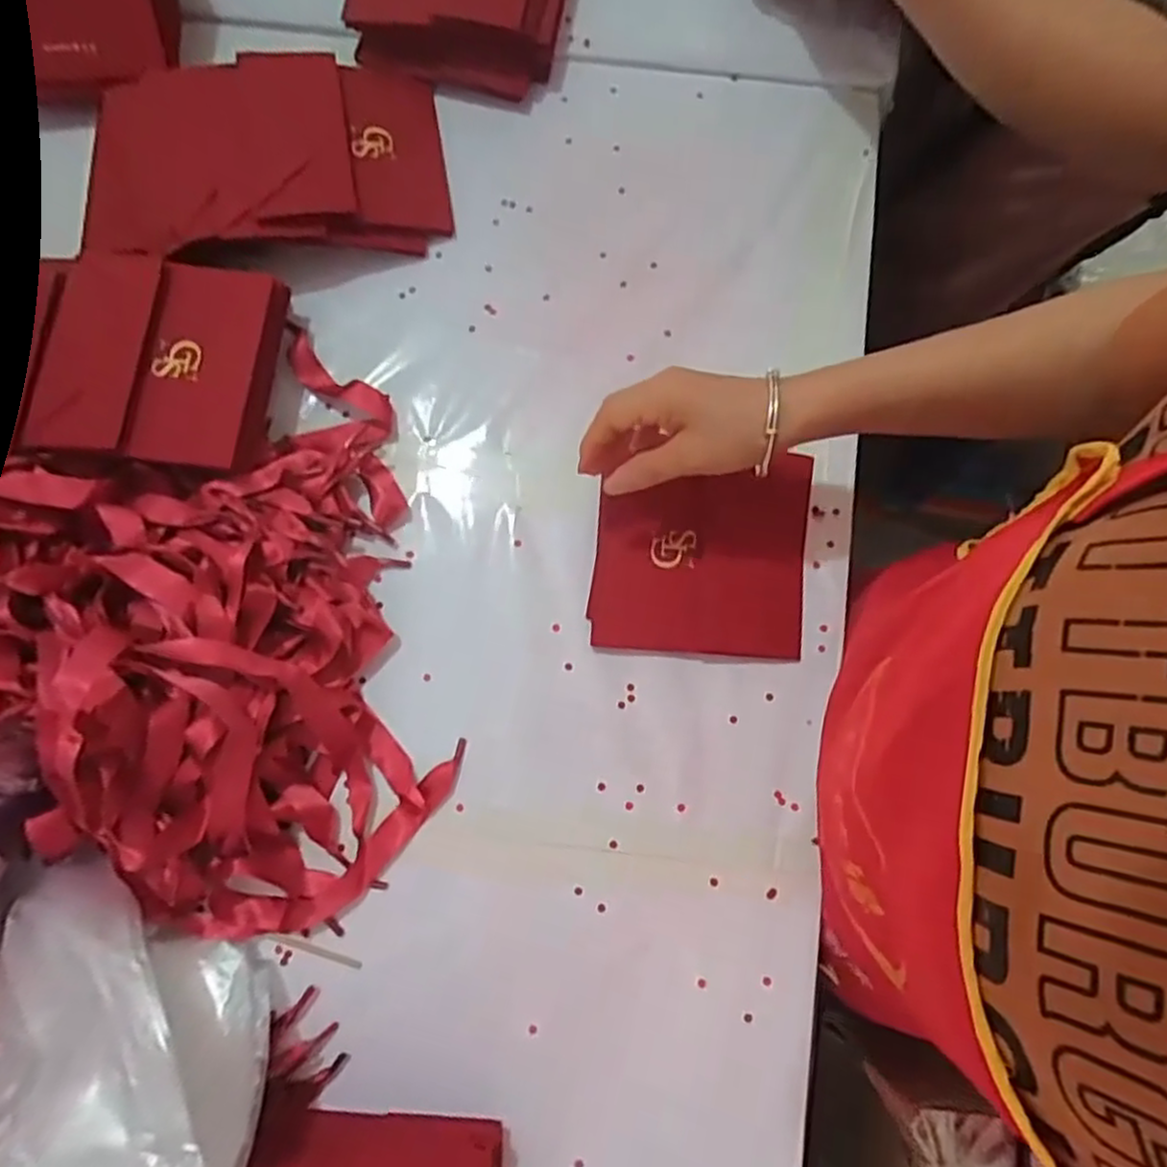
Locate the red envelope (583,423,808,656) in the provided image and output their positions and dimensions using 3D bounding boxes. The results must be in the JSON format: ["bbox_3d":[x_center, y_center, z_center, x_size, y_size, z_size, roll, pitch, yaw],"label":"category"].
[{"bbox_3d":[0.078,-0.018,0.476,0.138,0.007,0.130,4,85,2],"label":"red envelope"}]

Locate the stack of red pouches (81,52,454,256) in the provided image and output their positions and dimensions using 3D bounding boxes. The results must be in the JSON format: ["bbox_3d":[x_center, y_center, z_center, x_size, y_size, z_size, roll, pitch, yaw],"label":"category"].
[{"bbox_3d":[-0.234,-0.307,0.509,0.256,0.059,0.152,-7,79,-1],"label":"stack of red pouches"}]

